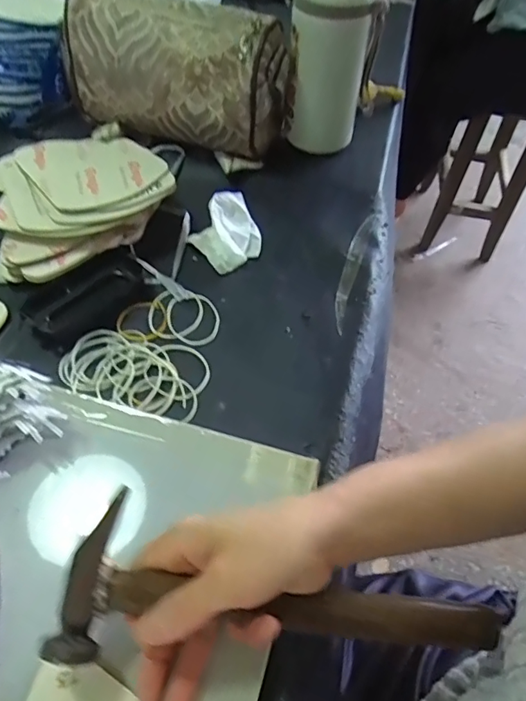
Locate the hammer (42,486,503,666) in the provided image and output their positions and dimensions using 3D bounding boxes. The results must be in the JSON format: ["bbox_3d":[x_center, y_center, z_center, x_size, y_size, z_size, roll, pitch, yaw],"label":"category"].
[{"bbox_3d":[0.013,0.136,0.283,0.236,0.026,0.076,8,50,-4],"label":"hammer"}]

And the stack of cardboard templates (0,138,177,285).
[{"bbox_3d":[-0.195,-0.154,0.514,0.176,0.059,0.151,-33,62,-25],"label":"stack of cardboard templates"}]

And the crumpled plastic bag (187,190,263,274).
[{"bbox_3d":[-0.032,-0.124,0.524,0.067,0.037,0.074,39,60,23],"label":"crumpled plastic bag"}]

